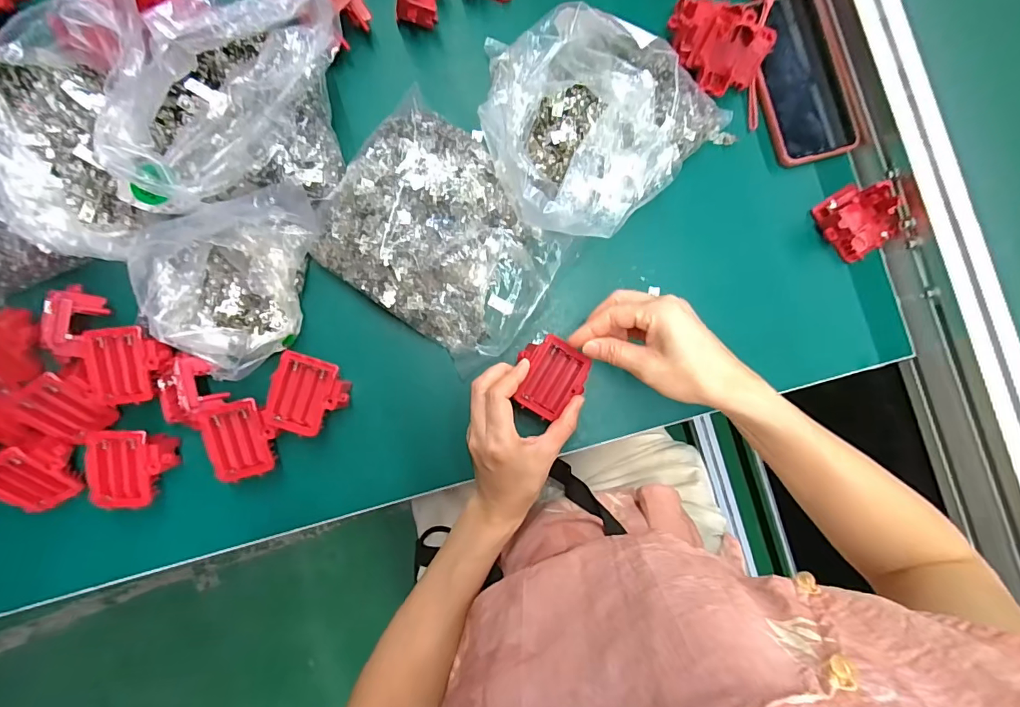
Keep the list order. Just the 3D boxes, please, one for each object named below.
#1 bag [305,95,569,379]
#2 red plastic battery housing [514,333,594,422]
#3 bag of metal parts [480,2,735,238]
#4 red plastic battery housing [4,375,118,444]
[{"bbox_3d":[-0.060,-0.104,0.416,0.203,0.051,0.165,38,86,1],"label":"bag"},{"bbox_3d":[0.035,0.021,0.402,0.064,0.020,0.064,29,92,-21],"label":"red plastic battery housing"},{"bbox_3d":[0.085,-0.208,0.406,0.226,0.086,0.176,-32,87,-3],"label":"bag of metal parts"},{"bbox_3d":[-0.389,0.050,0.398,0.049,0.065,0.018,-32,49,-2],"label":"red plastic battery housing"}]

